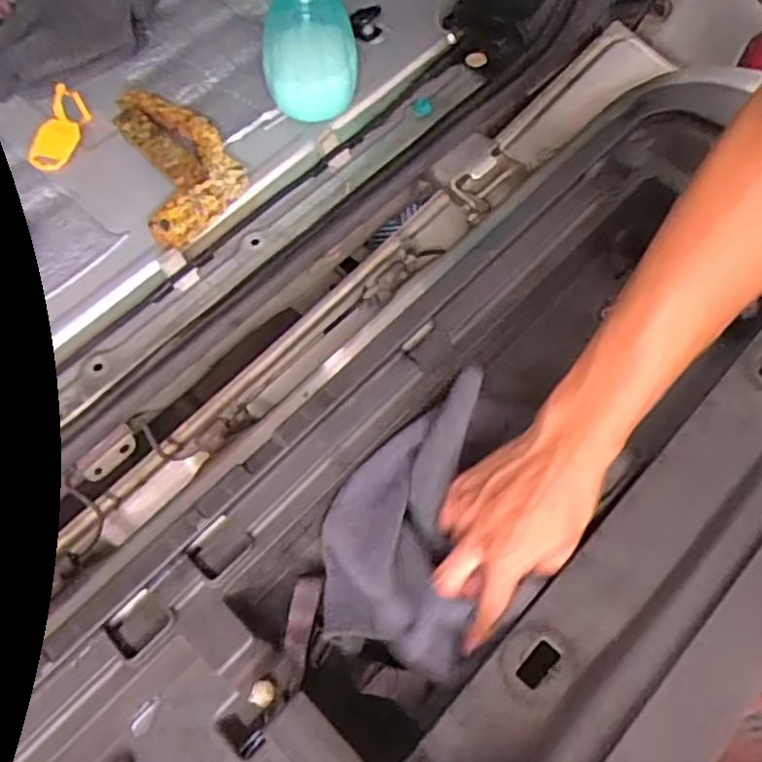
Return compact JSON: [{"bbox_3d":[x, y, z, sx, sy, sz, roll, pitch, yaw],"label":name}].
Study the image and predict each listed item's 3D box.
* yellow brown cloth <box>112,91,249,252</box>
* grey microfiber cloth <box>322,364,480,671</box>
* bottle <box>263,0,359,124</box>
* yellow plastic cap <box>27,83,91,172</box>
[{"bbox_3d":[-0.187,-0.212,0.616,0.094,0.039,0.198,-23,65,-7],"label":"yellow brown cloth"},{"bbox_3d":[0.020,0.088,0.481,0.104,0.024,0.210,12,68,5],"label":"grey microfiber cloth"},{"bbox_3d":[-0.069,-0.322,0.580,0.085,0.196,0.073,-9,64,0],"label":"bottle"},{"bbox_3d":[-0.314,-0.244,0.651,0.042,0.033,0.081,20,89,4],"label":"yellow plastic cap"}]

